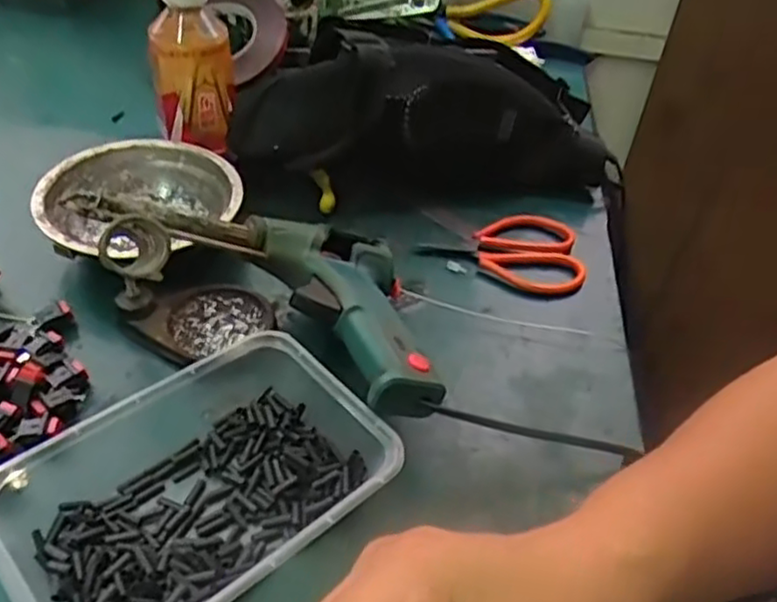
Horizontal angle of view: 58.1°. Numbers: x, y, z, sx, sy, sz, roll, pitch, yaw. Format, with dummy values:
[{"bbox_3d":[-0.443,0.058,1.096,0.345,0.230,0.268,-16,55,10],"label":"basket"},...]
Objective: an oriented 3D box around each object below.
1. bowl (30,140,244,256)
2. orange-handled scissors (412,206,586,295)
[{"bbox_3d":[-0.165,-0.061,0.473,0.125,0.041,0.125,4,43,-4],"label":"bowl"},{"bbox_3d":[0.081,-0.043,0.502,0.118,0.014,0.072,16,43,10],"label":"orange-handled scissors"}]

